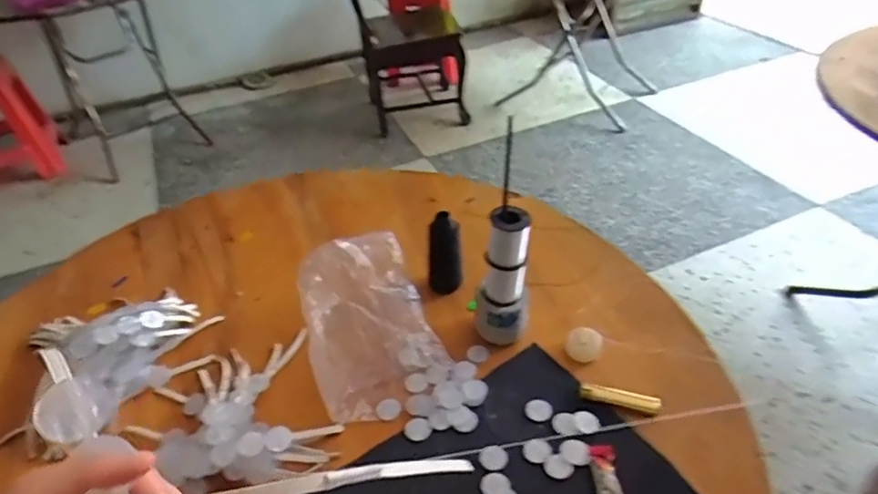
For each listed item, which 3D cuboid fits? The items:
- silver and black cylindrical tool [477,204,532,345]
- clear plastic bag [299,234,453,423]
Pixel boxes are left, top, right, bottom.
[{"bbox_3d":[0.072,0.038,0.640,0.060,0.169,0.052,6,43,13],"label":"silver and black cylindrical tool"},{"bbox_3d":[-0.087,0.086,0.674,0.142,0.074,0.209,-18,43,-14],"label":"clear plastic bag"}]

